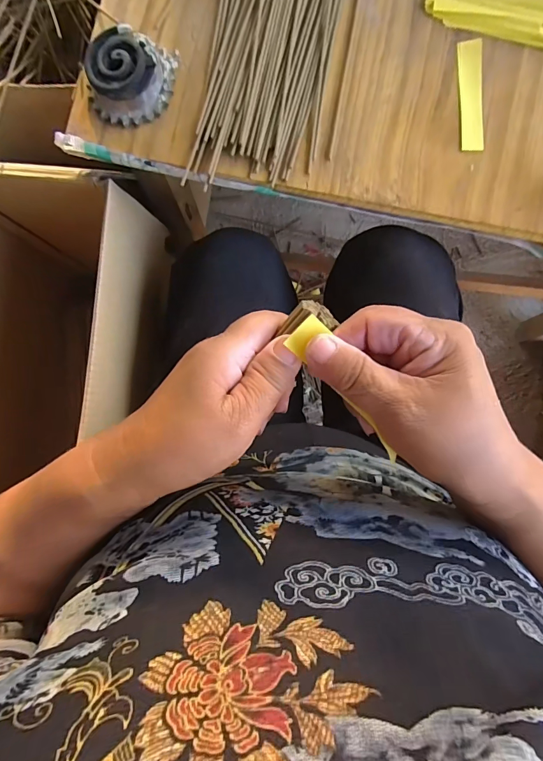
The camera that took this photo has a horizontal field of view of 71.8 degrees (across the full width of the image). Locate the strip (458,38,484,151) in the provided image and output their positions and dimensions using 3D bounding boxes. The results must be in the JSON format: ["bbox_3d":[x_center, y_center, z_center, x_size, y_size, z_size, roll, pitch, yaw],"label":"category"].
[{"bbox_3d":[0.198,-0.282,0.369,0.023,0.004,0.111,0,86,4],"label":"strip"}]

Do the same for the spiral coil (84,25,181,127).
[{"bbox_3d":[-0.142,-0.304,0.373,0.081,0.033,0.081,7,87,4],"label":"spiral coil"}]

